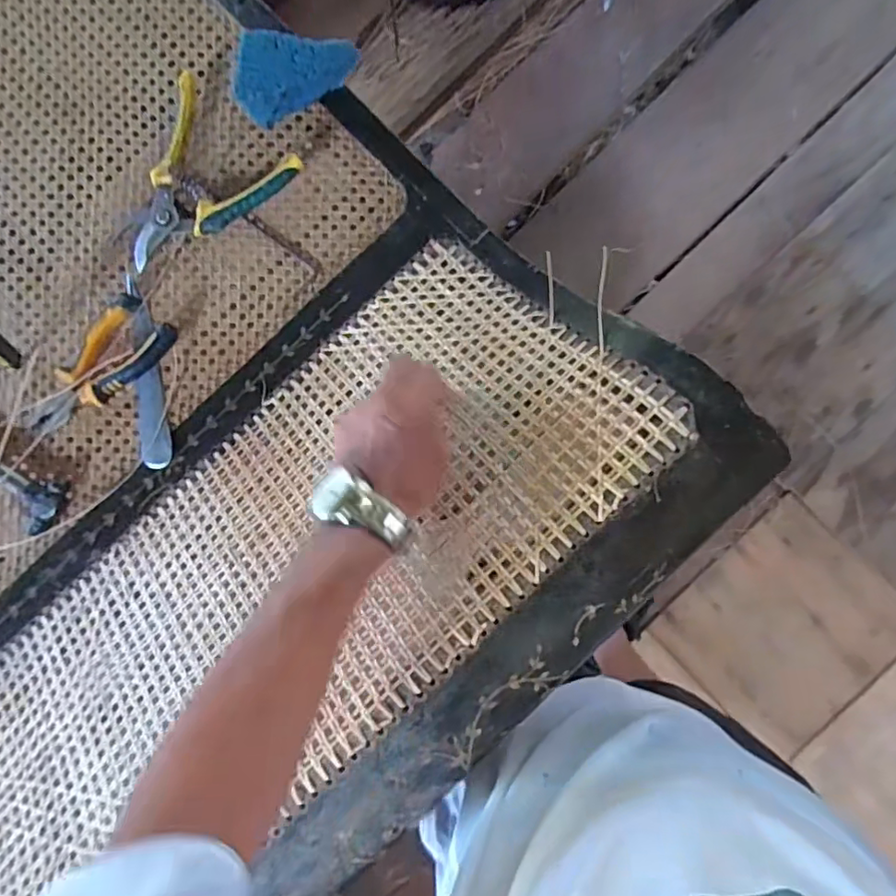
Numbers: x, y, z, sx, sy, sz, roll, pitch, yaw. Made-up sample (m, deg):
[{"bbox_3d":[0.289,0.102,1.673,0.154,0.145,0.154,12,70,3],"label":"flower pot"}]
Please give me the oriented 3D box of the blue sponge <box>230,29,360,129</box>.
[{"bbox_3d":[-0.139,-0.335,0.535,0.102,0.056,0.074,7,89,0],"label":"blue sponge"}]

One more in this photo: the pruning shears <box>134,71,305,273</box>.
[{"bbox_3d":[-0.244,-0.244,0.547,0.137,0.025,0.169,36,88,0],"label":"pruning shears"}]

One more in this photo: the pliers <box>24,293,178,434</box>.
[{"bbox_3d":[-0.331,-0.068,0.545,0.061,0.020,0.157,42,88,0],"label":"pliers"}]

